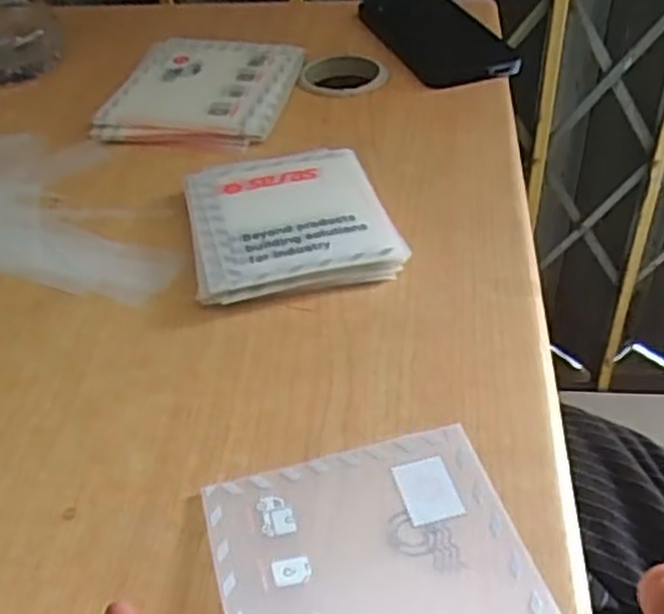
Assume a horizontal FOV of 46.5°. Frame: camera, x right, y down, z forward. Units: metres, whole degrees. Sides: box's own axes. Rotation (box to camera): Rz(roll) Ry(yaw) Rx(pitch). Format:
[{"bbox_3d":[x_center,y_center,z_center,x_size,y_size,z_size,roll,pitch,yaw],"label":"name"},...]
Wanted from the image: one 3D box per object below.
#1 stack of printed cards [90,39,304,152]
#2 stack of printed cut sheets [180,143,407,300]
[{"bbox_3d":[-0.091,-0.153,0.548,0.120,0.017,0.130,6,43,10],"label":"stack of printed cards"},{"bbox_3d":[-0.024,-0.048,0.427,0.106,0.016,0.115,-10,42,-7],"label":"stack of printed cut sheets"}]

